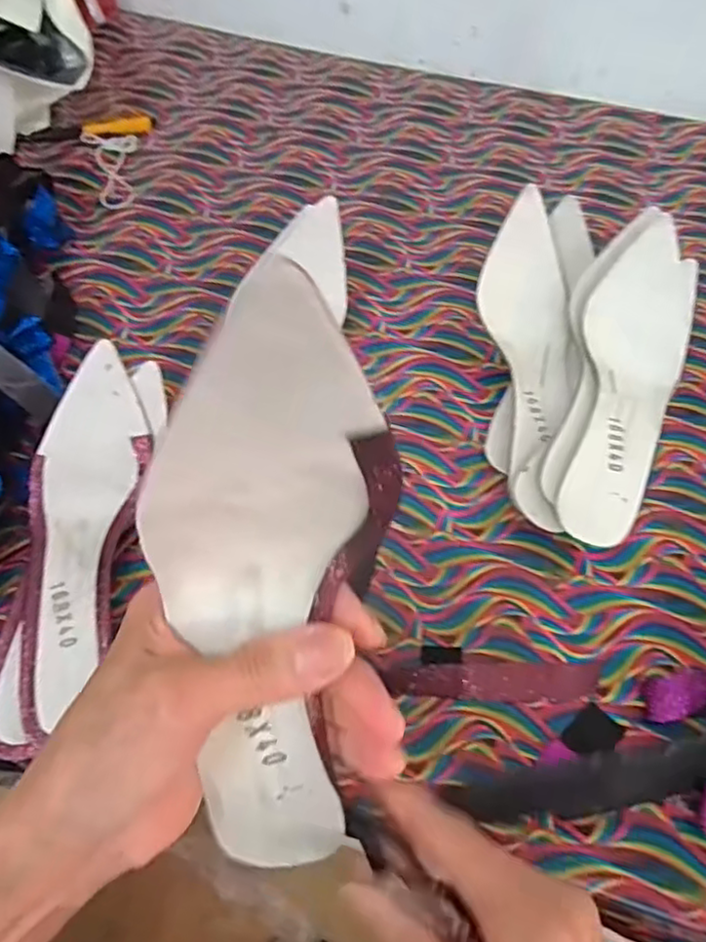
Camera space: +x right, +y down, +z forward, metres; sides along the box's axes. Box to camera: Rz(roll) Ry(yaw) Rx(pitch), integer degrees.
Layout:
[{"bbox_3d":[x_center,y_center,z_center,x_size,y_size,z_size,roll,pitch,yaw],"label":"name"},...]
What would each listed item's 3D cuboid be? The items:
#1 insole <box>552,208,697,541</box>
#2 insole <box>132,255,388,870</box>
[{"bbox_3d":[0.199,-0.065,0.478,0.074,0.033,0.244,17,72,8],"label":"insole"},{"bbox_3d":[-0.034,0.052,0.221,0.068,0.249,0.036,10,34,4],"label":"insole"}]

